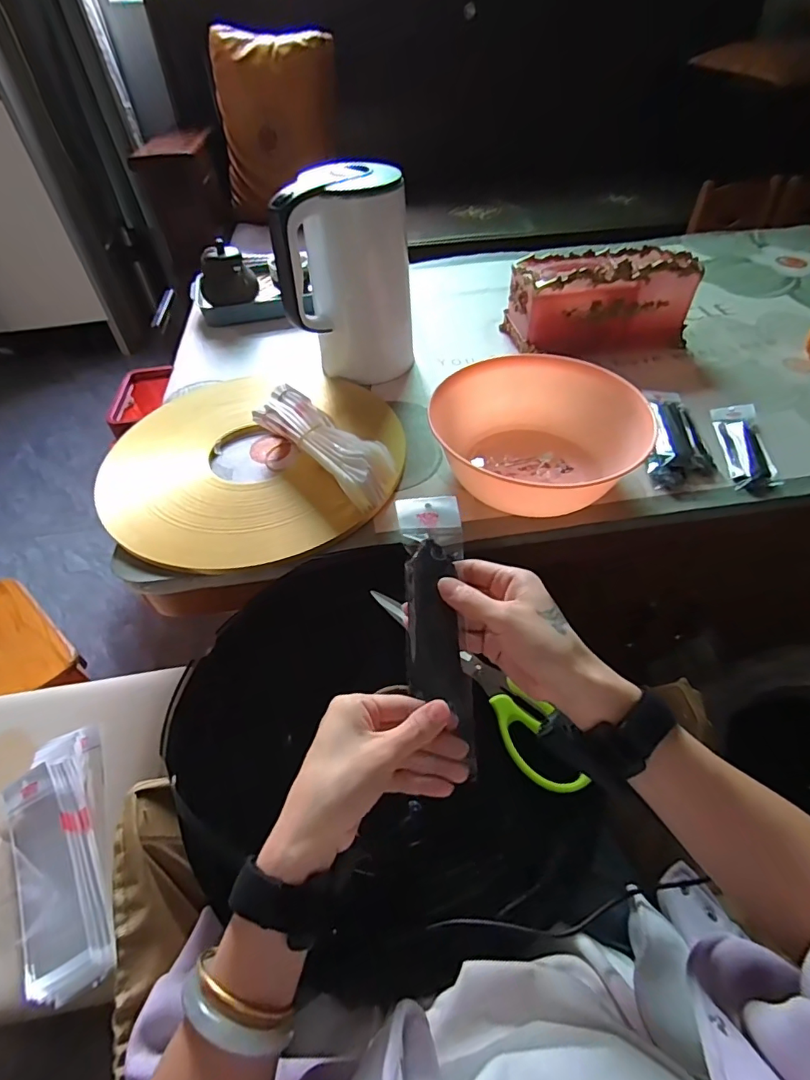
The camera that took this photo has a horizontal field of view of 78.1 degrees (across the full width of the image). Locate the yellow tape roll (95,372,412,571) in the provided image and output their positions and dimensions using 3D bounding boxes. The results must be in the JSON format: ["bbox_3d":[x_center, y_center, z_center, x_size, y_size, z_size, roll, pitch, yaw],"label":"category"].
[{"bbox_3d":[-0.192,-0.113,0.646,0.370,0.022,0.359,-1,48,2],"label":"yellow tape roll"}]

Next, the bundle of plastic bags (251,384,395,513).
[{"bbox_3d":[-0.098,-0.114,0.606,0.078,0.072,0.220,-32,54,-23],"label":"bundle of plastic bags"}]

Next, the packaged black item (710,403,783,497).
[{"bbox_3d":[0.423,-0.121,0.625,0.051,0.021,0.165,6,49,8],"label":"packaged black item"}]

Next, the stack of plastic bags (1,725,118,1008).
[{"bbox_3d":[-0.358,0.321,0.515,0.085,0.027,0.254,-22,51,-16],"label":"stack of plastic bags"}]

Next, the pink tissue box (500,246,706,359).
[{"bbox_3d":[0.303,-0.385,0.796,0.255,0.123,0.150,-9,49,-5],"label":"pink tissue box"}]

